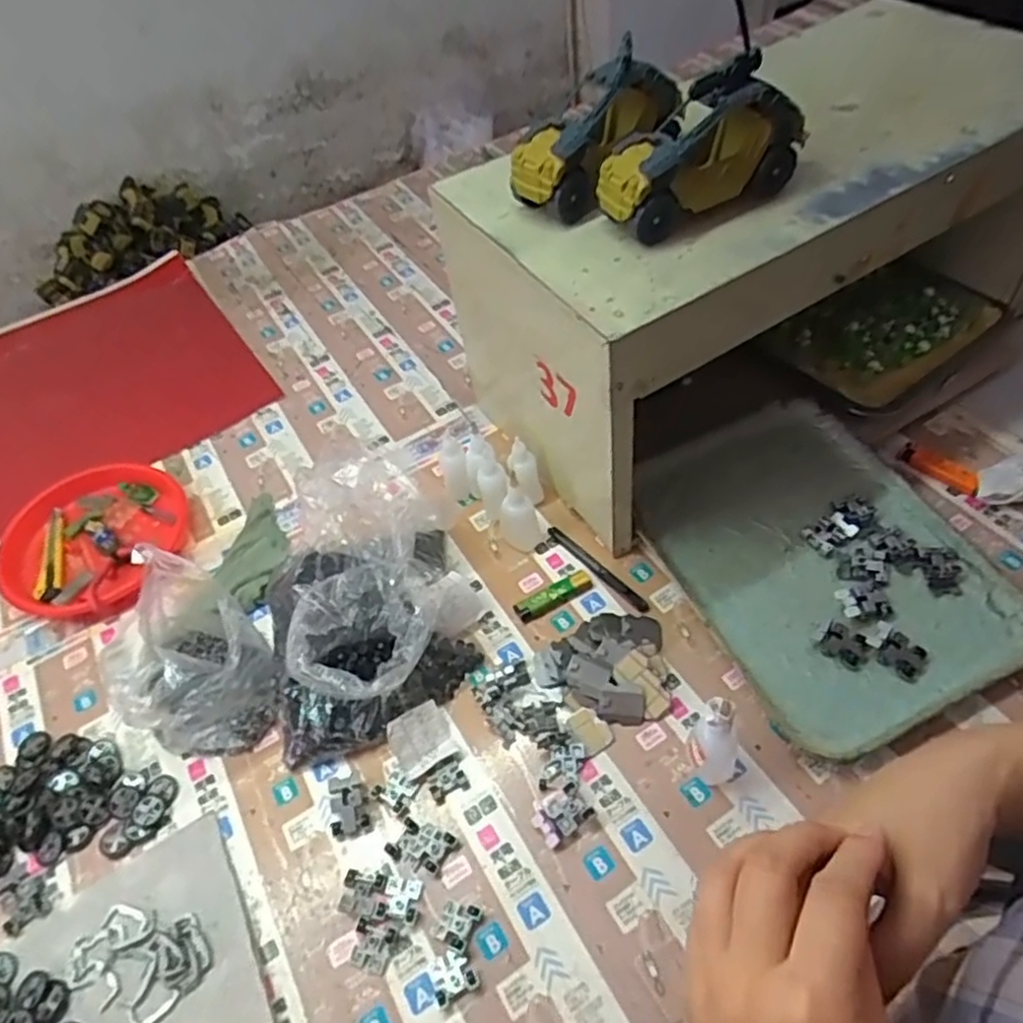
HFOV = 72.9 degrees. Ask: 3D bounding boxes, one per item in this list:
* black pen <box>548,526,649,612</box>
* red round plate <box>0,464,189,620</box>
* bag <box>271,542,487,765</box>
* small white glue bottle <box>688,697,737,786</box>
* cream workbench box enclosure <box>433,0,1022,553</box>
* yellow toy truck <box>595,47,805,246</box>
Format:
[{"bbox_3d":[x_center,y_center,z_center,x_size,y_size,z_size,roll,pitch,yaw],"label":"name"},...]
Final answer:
[{"bbox_3d":[0.087,0.056,0.701,0.016,0.008,0.133,-36,57,-21],"label":"black pen"},{"bbox_3d":[-0.474,0.031,0.774,0.192,0.031,0.190,-3,52,4],"label":"red round plate"},{"bbox_3d":[-0.130,0.112,0.638,0.185,0.073,0.187,-12,52,-4],"label":"bag"},{"bbox_3d":[0.158,0.176,0.536,0.041,0.098,0.033,27,60,24],"label":"small white glue bottle"},{"bbox_3d":[0.292,-0.277,0.748,0.654,0.305,0.283,-27,54,-14],"label":"cream workbench box enclosure"},{"bbox_3d":[0.144,-0.285,0.532,0.151,0.096,0.071,-31,57,-16],"label":"yellow toy truck"}]

